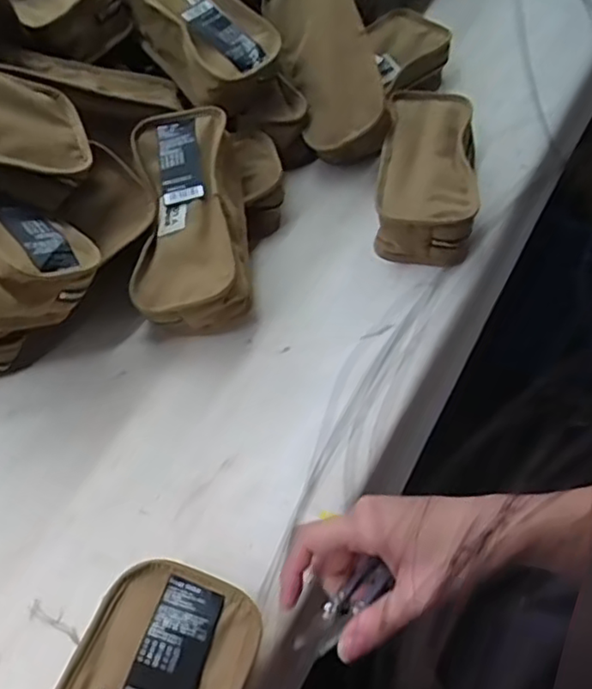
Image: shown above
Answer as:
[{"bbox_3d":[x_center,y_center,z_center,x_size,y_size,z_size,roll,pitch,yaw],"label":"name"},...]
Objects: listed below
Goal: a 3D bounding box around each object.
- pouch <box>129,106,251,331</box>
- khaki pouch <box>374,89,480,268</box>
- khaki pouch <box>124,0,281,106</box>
[{"bbox_3d":[-0.089,-0.109,0.552,0.090,0.053,0.192,-4,68,-3],"label":"pouch"},{"bbox_3d":[0.124,-0.162,0.618,0.085,0.063,0.182,8,56,5],"label":"khaki pouch"},{"bbox_3d":[-0.100,-0.313,0.627,0.095,0.053,0.196,-34,79,-21],"label":"khaki pouch"}]

